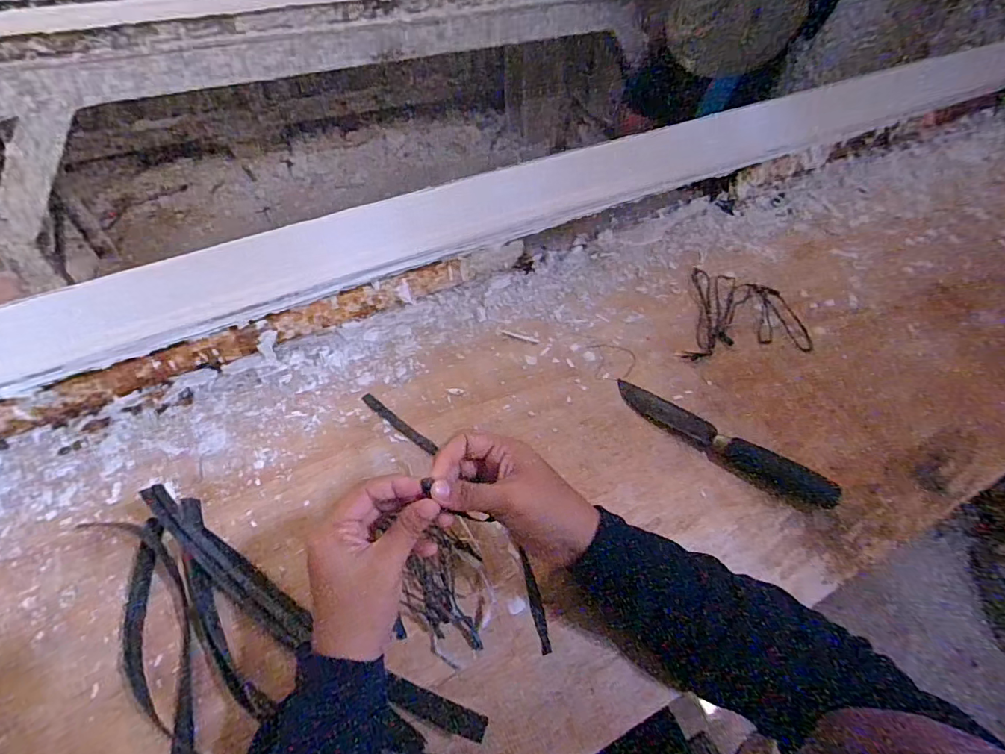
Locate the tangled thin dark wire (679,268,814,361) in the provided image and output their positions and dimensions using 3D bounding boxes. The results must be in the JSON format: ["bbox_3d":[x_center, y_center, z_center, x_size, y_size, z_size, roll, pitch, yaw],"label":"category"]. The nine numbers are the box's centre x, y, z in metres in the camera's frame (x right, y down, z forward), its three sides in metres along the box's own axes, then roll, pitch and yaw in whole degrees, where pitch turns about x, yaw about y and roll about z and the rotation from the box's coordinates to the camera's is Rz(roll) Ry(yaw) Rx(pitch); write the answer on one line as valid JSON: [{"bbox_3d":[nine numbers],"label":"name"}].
[{"bbox_3d":[0.289,-0.064,0.591,0.138,0.012,0.148,15,54,8],"label":"tangled thin dark wire"}]

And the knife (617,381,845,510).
[{"bbox_3d":[0.208,0.062,0.486,0.211,0.024,0.032,32,58,19],"label":"knife"}]

